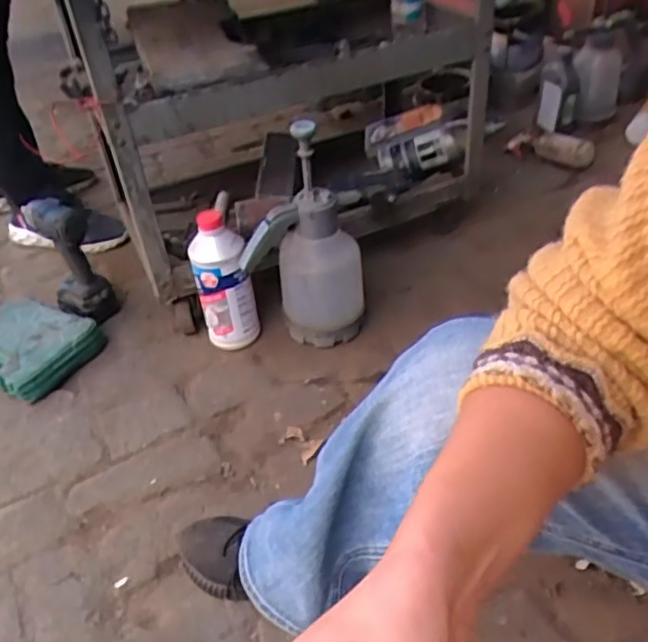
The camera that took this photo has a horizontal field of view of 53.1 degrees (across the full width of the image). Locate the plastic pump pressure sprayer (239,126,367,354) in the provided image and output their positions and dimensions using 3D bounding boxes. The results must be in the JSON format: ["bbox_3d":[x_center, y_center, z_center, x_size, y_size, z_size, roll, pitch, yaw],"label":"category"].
[{"bbox_3d":[-0.032,-0.144,1.105,0.191,0.351,0.182,0,41,6],"label":"plastic pump pressure sprayer"}]

